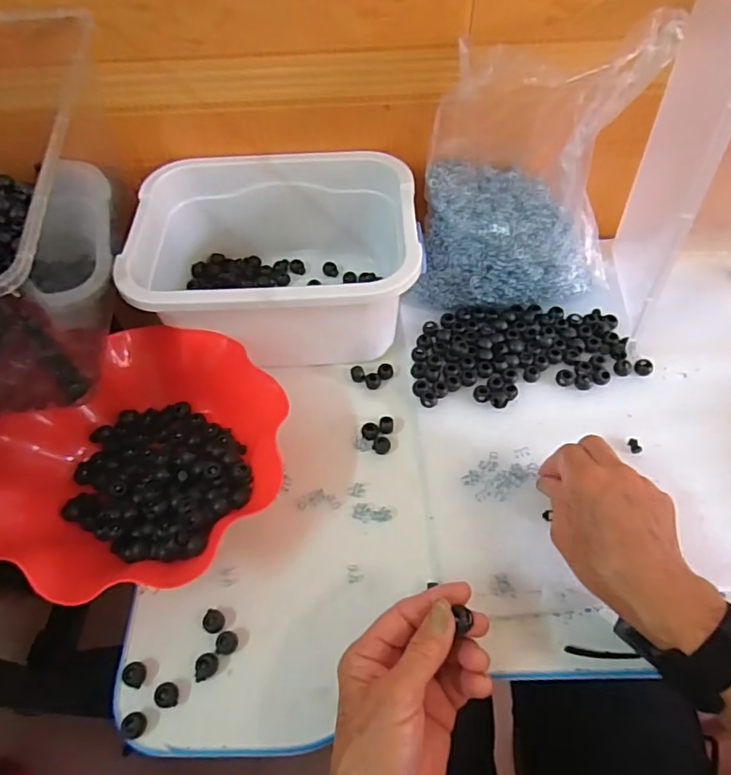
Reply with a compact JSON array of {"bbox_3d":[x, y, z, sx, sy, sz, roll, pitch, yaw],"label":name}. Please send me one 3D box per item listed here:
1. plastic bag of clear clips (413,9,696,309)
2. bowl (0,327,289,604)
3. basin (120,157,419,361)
[{"bbox_3d":[0.145,-0.179,0.471,0.183,0.213,0.133,9,59,8],"label":"plastic bag of clear clips"},{"bbox_3d":[-0.172,0.060,0.431,0.199,0.062,0.214,-1,58,1],"label":"bowl"},{"bbox_3d":[-0.078,-0.117,0.514,0.252,0.121,0.191,-5,58,-1],"label":"basin"}]

